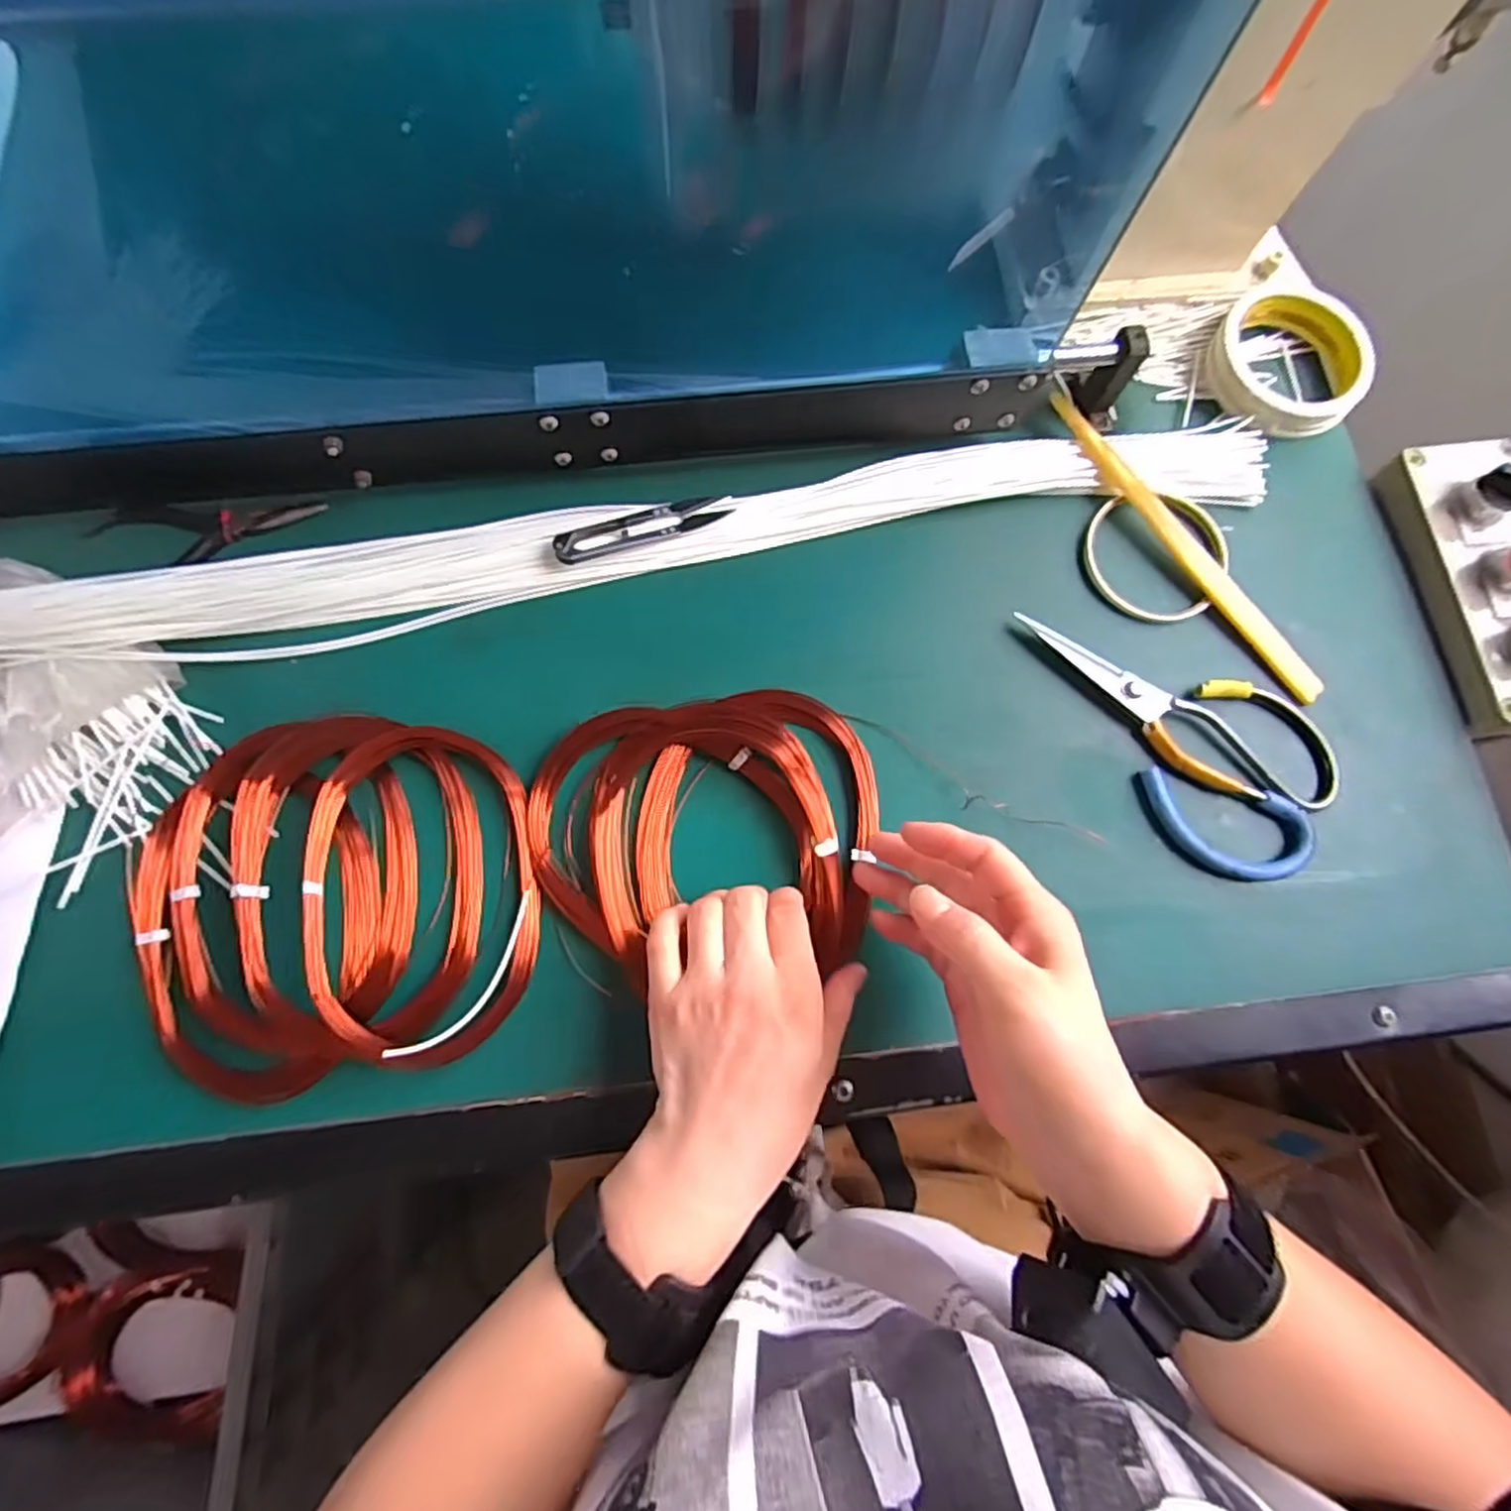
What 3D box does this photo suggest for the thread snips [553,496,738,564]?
[{"bbox_3d":[-0.063,-0.130,0.398,0.100,0.010,0.020,-19,81,-4],"label":"thread snips"}]

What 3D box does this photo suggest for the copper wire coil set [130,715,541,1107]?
[{"bbox_3d":[-0.208,0.067,0.344,0.190,0.031,0.174,-13,81,-3],"label":"copper wire coil set"}]

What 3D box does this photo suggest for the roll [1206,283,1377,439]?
[{"bbox_3d":[0.330,-0.242,0.431,0.089,0.020,0.091,0,80,-1],"label":"roll"}]

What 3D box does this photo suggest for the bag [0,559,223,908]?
[{"bbox_3d":[-0.377,-0.025,0.373,0.173,0.022,0.114,40,82,6],"label":"bag"}]

